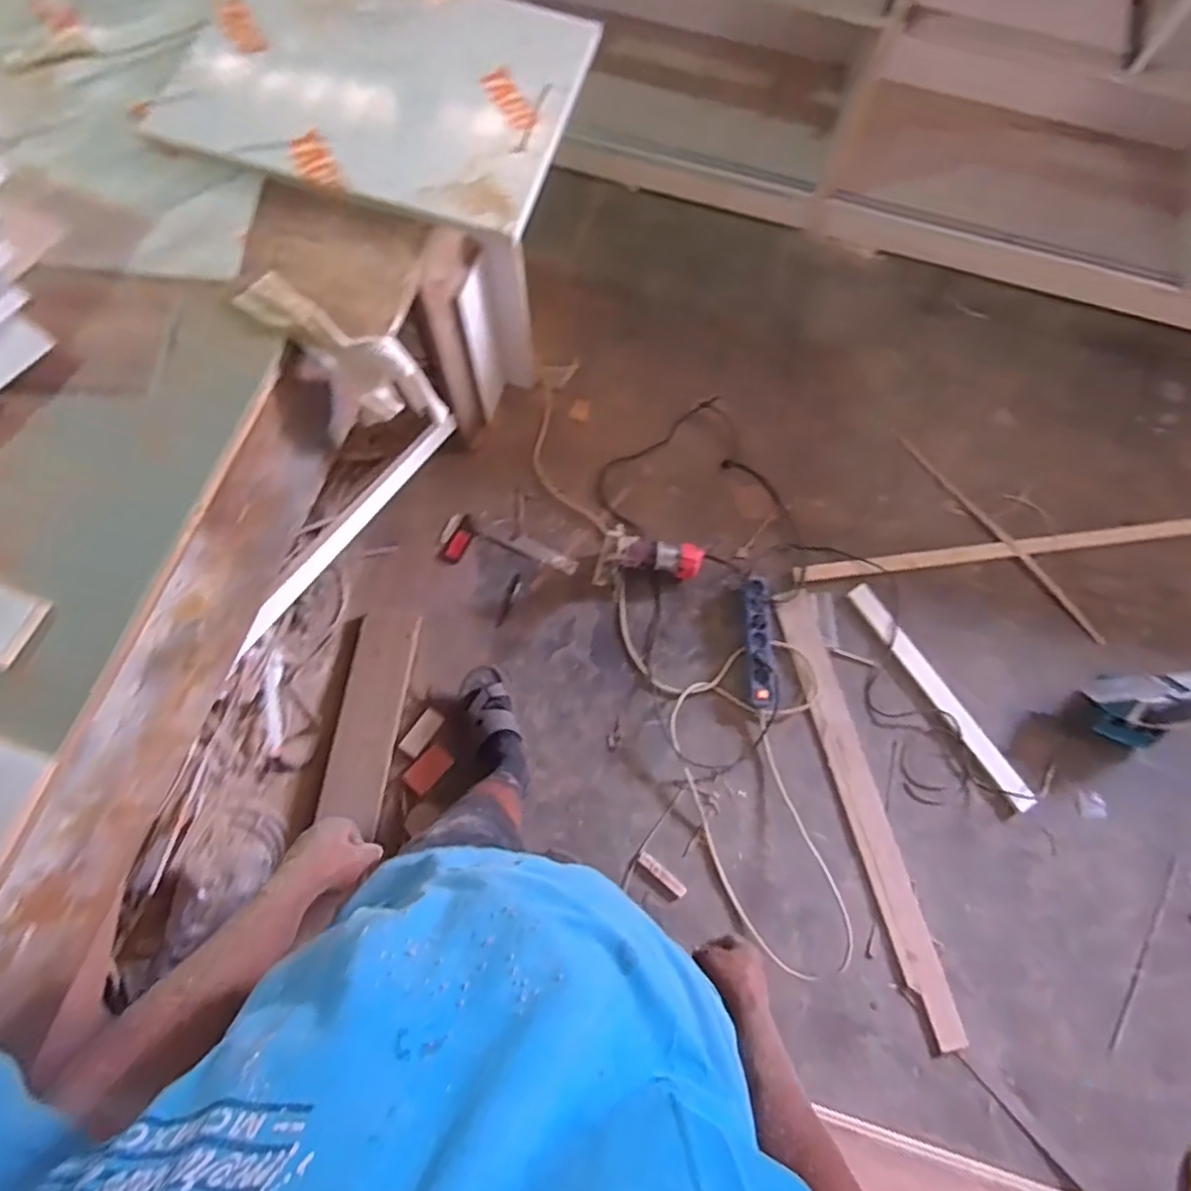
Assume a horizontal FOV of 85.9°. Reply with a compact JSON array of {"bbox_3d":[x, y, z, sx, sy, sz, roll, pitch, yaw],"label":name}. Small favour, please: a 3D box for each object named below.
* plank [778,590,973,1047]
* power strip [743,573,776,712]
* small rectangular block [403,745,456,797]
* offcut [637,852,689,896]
[{"bbox_3d":[0.597,0.466,1.413,0.101,0.018,0.973,-13,75,-6],"label":"plank"},{"bbox_3d":[0.376,0.108,1.481,0.066,0.054,0.298,2,74,-3],"label":"power strip"},{"bbox_3d":[-0.371,0.387,1.423,0.062,0.012,0.106,43,77,9],"label":"small rectangular block"},{"bbox_3d":[0.144,0.598,1.367,0.121,0.014,0.027,40,77,9],"label":"offcut"}]

